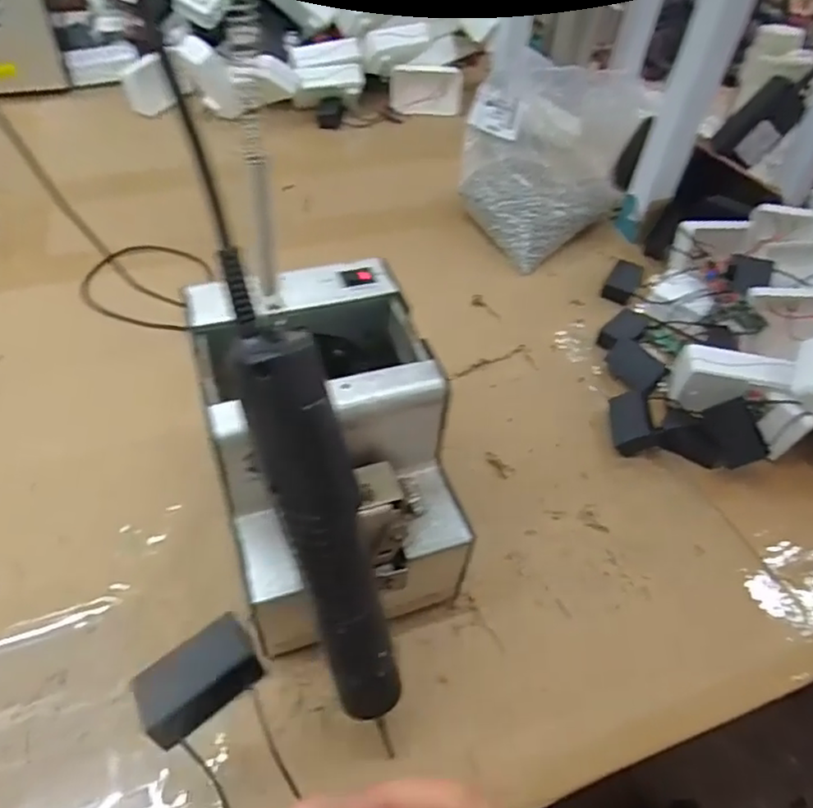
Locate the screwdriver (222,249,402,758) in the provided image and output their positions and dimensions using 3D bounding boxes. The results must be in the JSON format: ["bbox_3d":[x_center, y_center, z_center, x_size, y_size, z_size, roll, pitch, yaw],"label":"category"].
[{"bbox_3d":[-0.037,0.056,0.296,0.037,0.240,0.031,-20,20,-20],"label":"screwdriver"}]

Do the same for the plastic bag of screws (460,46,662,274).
[{"bbox_3d":[0.147,-0.262,0.665,0.173,0.115,0.213,16,49,9],"label":"plastic bag of screws"}]

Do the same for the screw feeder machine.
[{"bbox_3d":[-0.045,0.034,0.384,0.125,0.143,0.187,-12,50,-16],"label":"screw feeder machine"}]

